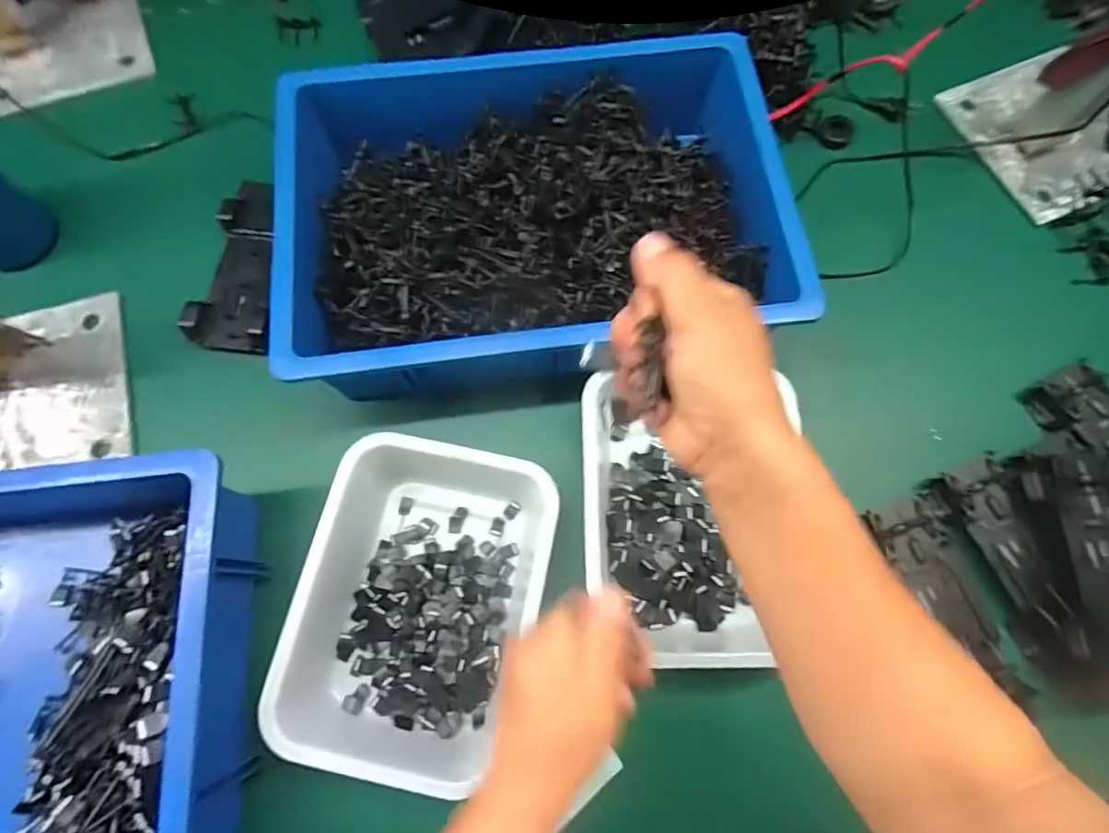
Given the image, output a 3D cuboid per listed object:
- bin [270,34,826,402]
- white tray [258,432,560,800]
[{"bbox_3d":[-0.020,-0.198,0.534,0.441,0.110,0.322,-7,73,-3],"label":"bin"},{"bbox_3d":[-0.107,0.154,0.460,0.183,0.068,0.257,12,73,3],"label":"white tray"}]

